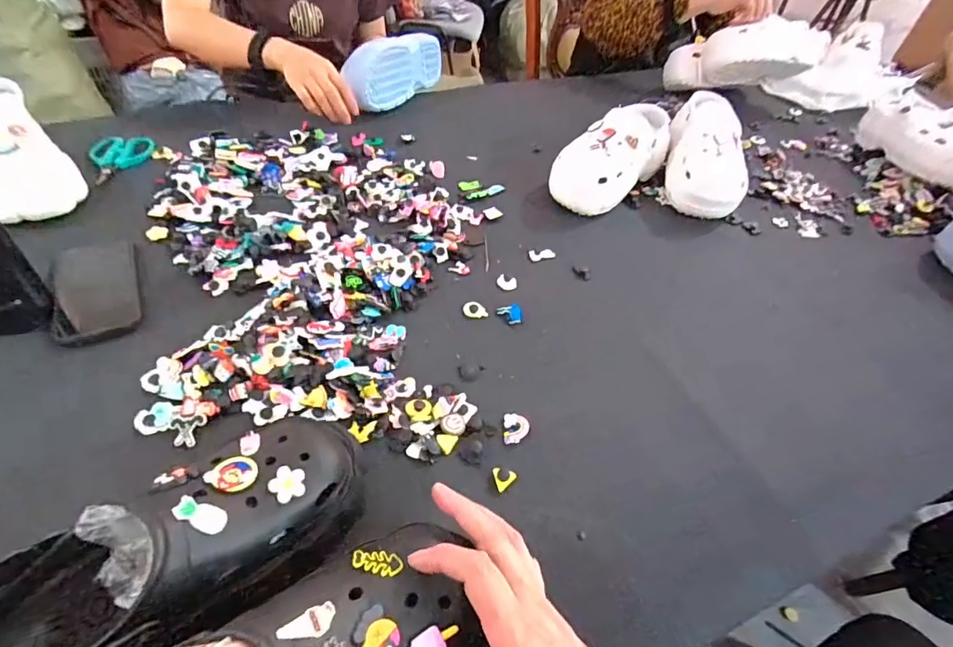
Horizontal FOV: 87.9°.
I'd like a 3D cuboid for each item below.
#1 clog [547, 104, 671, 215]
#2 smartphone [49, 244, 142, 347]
[{"bbox_3d":[0.212,-0.262,0.769,0.102,0.118,0.213,36,53,25],"label":"clog"},{"bbox_3d":[-0.431,-0.039,0.560,0.083,0.009,0.162,-17,51,-21],"label":"smartphone"}]

